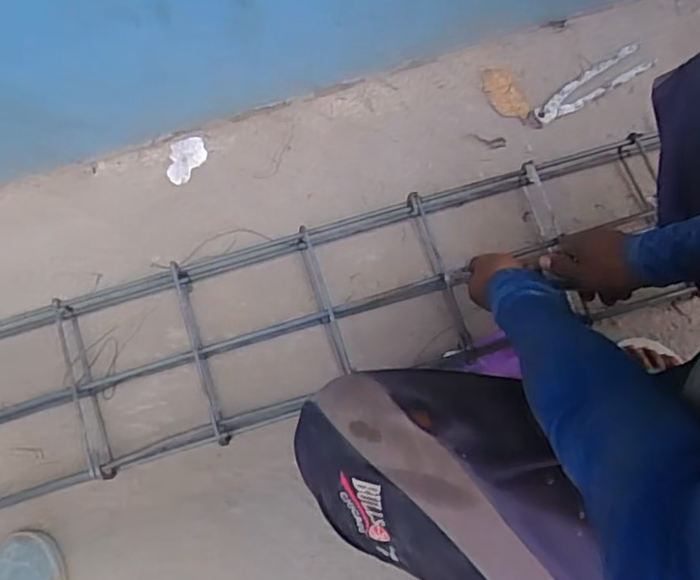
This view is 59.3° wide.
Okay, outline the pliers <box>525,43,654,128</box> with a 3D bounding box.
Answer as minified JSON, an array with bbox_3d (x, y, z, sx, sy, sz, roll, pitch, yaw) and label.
[{"bbox_3d":[0.367,-0.308,0.947,0.216,0.013,0.048,-33,77,-9],"label":"pliers"}]

